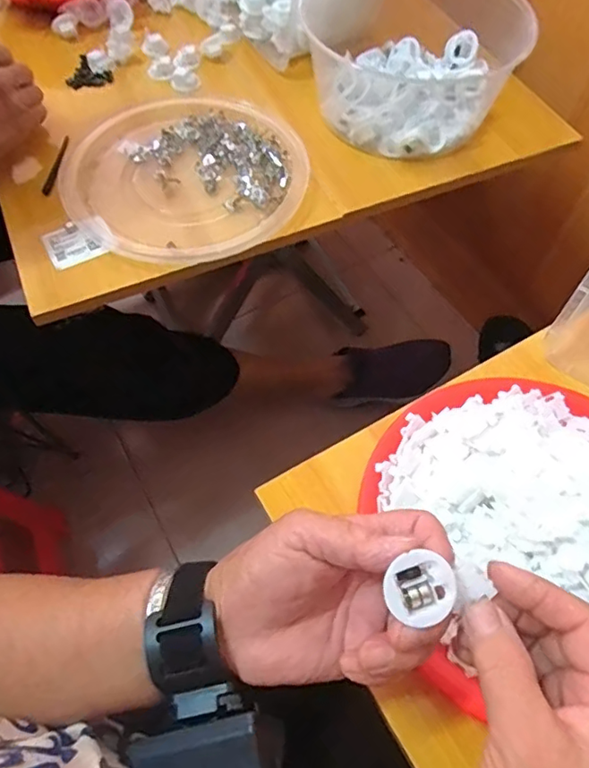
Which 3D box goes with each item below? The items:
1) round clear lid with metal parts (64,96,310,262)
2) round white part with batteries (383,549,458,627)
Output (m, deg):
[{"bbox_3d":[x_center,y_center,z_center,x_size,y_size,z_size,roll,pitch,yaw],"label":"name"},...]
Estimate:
[{"bbox_3d":[-0.102,-0.214,0.550,0.224,0.015,0.234,0,60,0],"label":"round clear lid with metal parts"},{"bbox_3d":[0.058,0.092,0.253,0.029,0.013,0.027,-8,87,-4],"label":"round white part with batteries"}]

